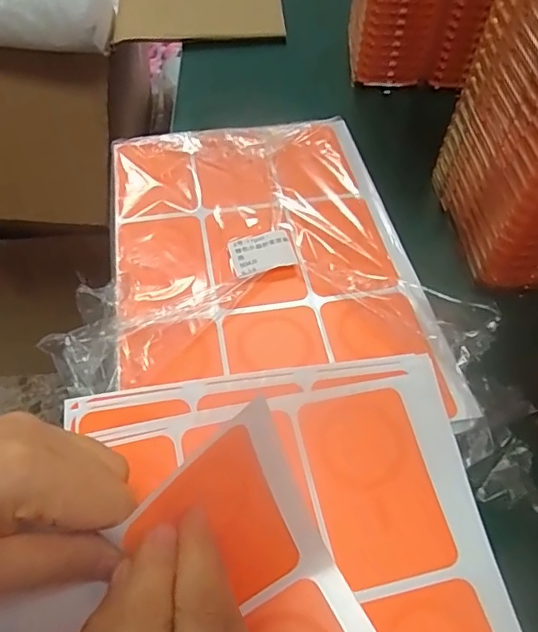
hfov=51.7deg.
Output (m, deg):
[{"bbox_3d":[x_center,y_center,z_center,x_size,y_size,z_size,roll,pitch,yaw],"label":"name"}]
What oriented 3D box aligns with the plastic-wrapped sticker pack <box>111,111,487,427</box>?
[{"bbox_3d":[-0.008,-0.056,0.450,0.227,0.018,0.327,-7,53,-7],"label":"plastic-wrapped sticker pack"}]

